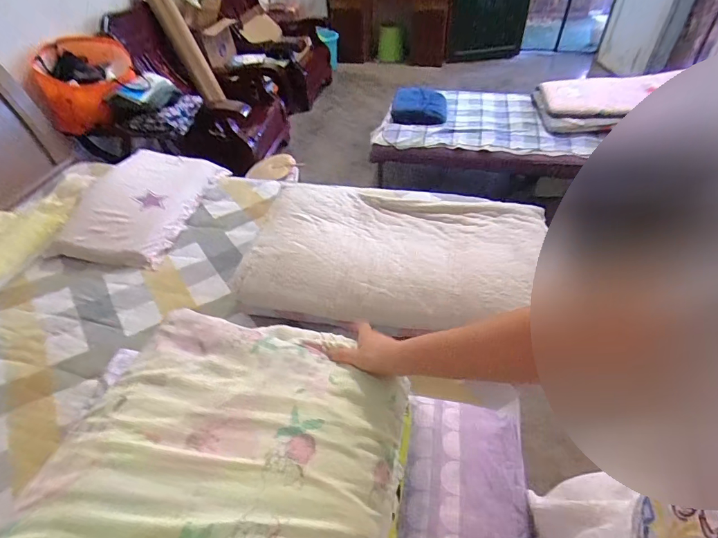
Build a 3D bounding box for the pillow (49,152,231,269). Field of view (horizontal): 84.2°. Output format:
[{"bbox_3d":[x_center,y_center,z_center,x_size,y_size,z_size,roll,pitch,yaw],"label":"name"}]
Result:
[{"bbox_3d":[-0.868,-0.282,1.576,0.439,0.093,0.605,7,48,3],"label":"pillow"}]

